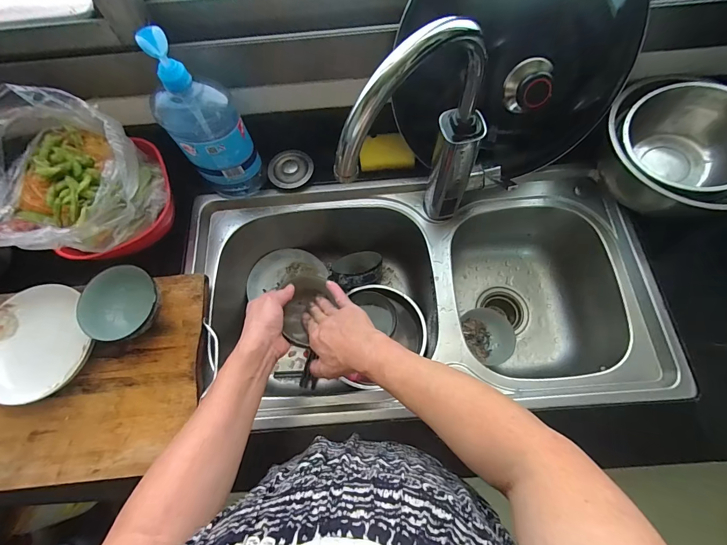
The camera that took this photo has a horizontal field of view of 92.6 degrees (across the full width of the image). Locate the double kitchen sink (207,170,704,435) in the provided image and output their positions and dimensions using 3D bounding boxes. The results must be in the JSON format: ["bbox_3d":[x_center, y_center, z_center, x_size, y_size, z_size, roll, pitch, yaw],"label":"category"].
[{"bbox_3d":[0.088,0.044,0.674,0.737,0.217,0.430,-5,69,1],"label":"double kitchen sink"}]

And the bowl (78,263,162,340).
[{"bbox_3d":[-0.358,0.054,0.525,0.113,0.060,0.098,39,76,16],"label":"bowl"}]

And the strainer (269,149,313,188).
[{"bbox_3d":[-0.135,-0.192,0.651,0.082,0.023,0.067,-24,92,-8],"label":"strainer"}]

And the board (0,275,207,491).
[{"bbox_3d":[-0.439,0.154,0.511,0.385,0.031,0.280,-7,69,0],"label":"board"}]

